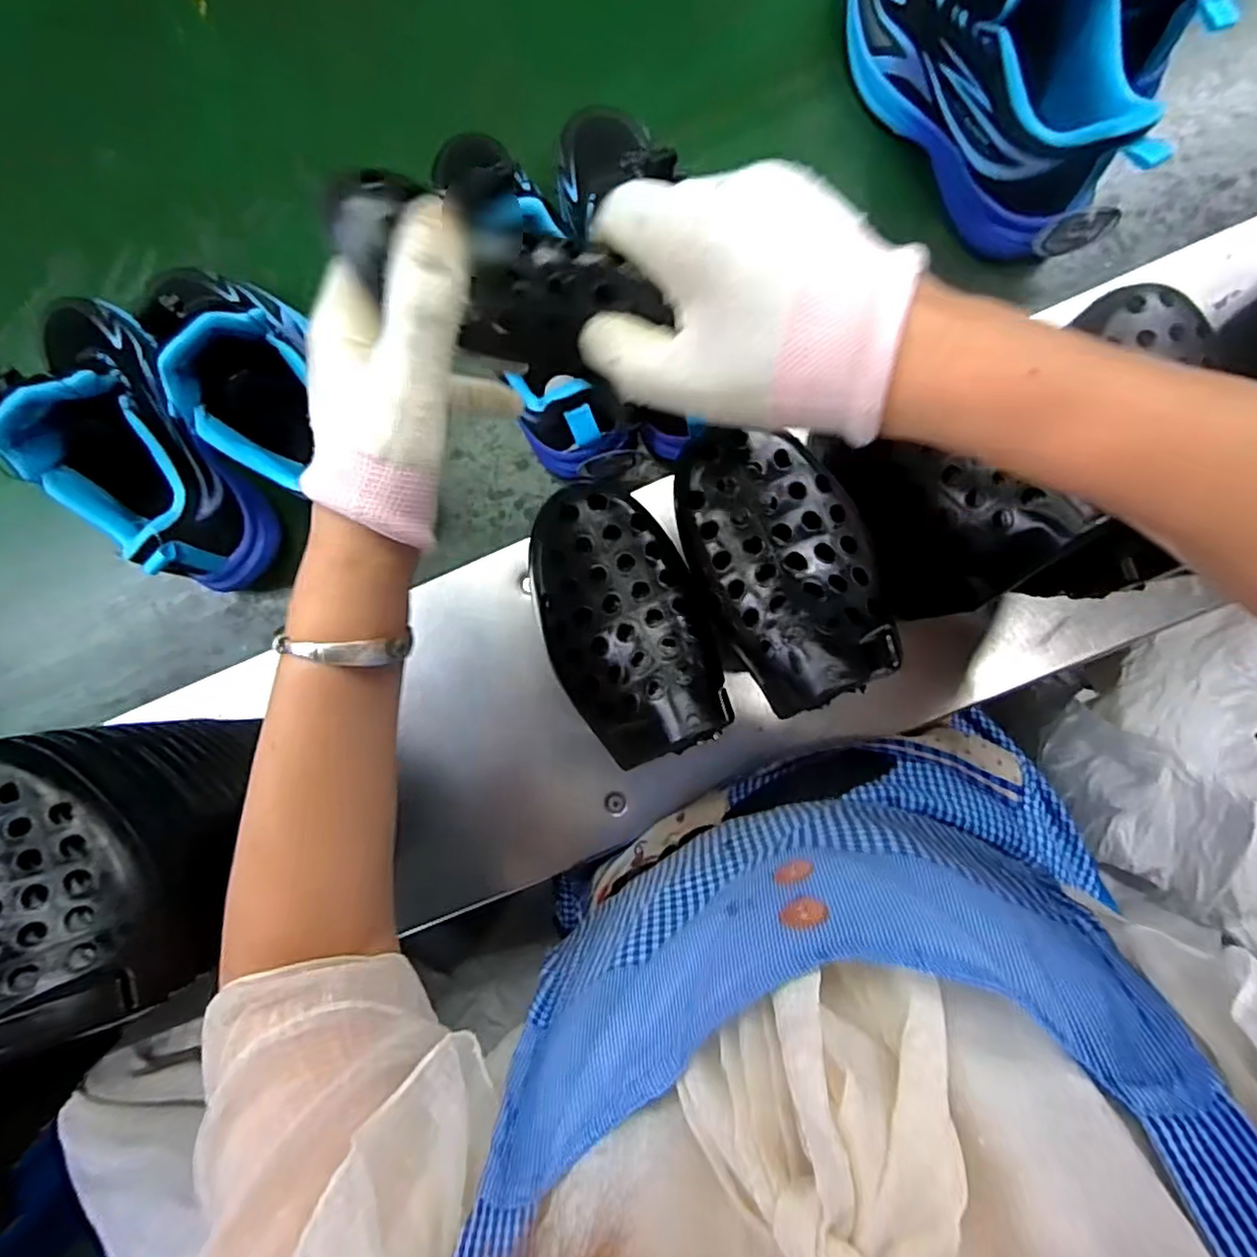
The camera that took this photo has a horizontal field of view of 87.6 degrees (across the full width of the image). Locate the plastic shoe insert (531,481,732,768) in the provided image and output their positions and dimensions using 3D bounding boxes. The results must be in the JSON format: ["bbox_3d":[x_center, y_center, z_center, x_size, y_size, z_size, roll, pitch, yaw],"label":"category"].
[{"bbox_3d":[-0.004,-0.004,0.331,0.081,0.044,0.139,-18,83,6],"label":"plastic shoe insert"}]

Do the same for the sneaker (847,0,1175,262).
[{"bbox_3d":[0.235,-0.369,0.424,0.077,0.162,0.249,-31,88,1],"label":"sneaker"}]

